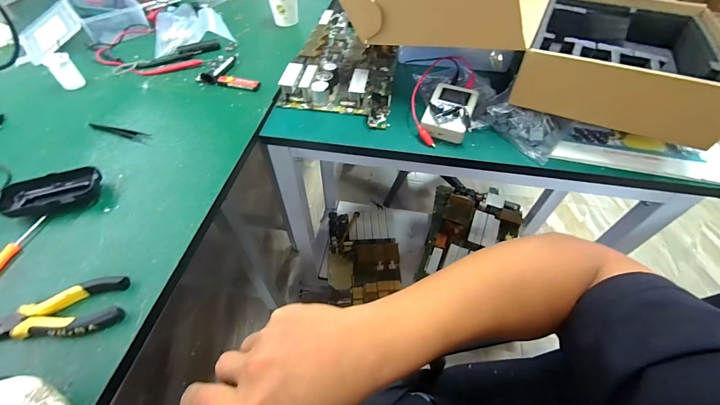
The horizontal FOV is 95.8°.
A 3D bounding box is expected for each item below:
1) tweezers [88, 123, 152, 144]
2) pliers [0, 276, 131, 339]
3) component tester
[{"bbox_3d":[-0.379,-0.110,0.508,0.111,0.005,0.019,12,53,9],"label":"tweezers"},{"bbox_3d":[-0.317,0.114,0.327,0.145,0.025,0.050,-10,53,-9],"label":"pliers"},{"bbox_3d":[0.142,-0.143,0.519,0.069,0.043,0.088,15,53,11],"label":"component tester"}]

